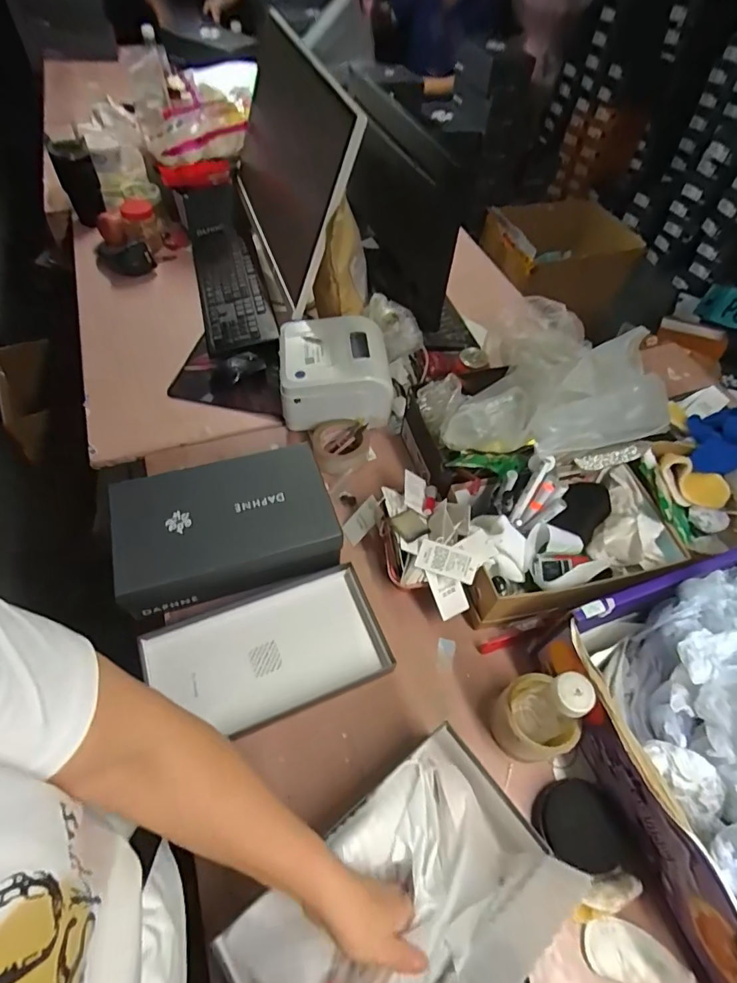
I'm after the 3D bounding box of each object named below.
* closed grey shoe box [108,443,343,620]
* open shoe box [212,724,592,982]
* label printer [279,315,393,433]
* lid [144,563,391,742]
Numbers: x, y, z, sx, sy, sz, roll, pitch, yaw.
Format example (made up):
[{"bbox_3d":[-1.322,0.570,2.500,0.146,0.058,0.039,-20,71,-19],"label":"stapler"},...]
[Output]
[{"bbox_3d":[-0.206,0.052,0.711,0.294,0.095,0.181,-14,57,-14],"label":"closed grey shoe box"},{"bbox_3d":[0.031,0.380,0.445,0.280,0.144,0.167,-32,63,-24],"label":"open shoe box"},{"bbox_3d":[-0.064,-0.217,0.895,0.195,0.126,0.173,-3,55,-7],"label":"label printer"},{"bbox_3d":[-0.133,0.216,0.651,0.298,0.041,0.165,-15,57,-14],"label":"lid"}]

